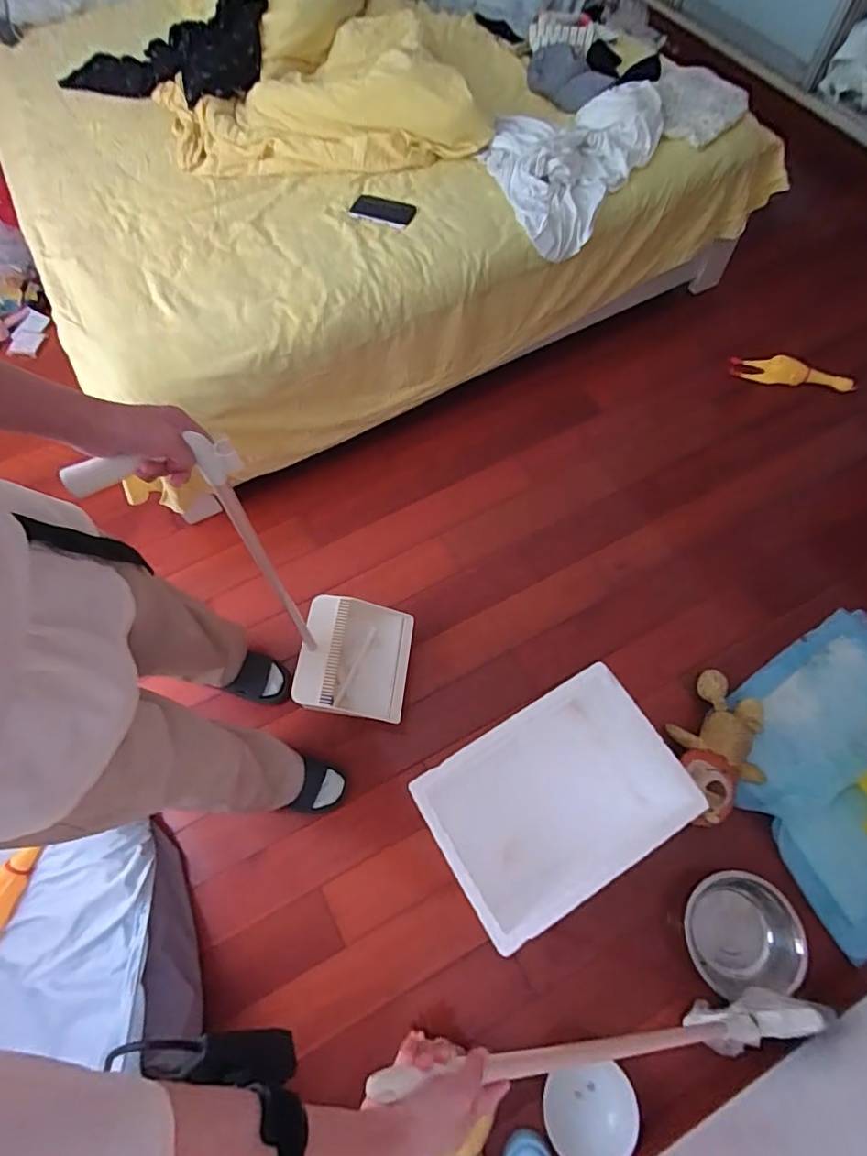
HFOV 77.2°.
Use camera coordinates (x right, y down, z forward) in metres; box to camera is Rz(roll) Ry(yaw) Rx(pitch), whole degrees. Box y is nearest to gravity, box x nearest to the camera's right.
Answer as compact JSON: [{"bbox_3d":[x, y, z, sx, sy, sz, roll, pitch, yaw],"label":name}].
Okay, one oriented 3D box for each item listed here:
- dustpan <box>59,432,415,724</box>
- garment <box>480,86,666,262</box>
[{"bbox_3d":[-0.239,0.042,0.874,0.208,0.821,0.246,10,70,16],"label":"dustpan"},{"bbox_3d":[0.319,-1.006,1.306,0.336,0.126,0.518,34,70,15],"label":"garment"}]

